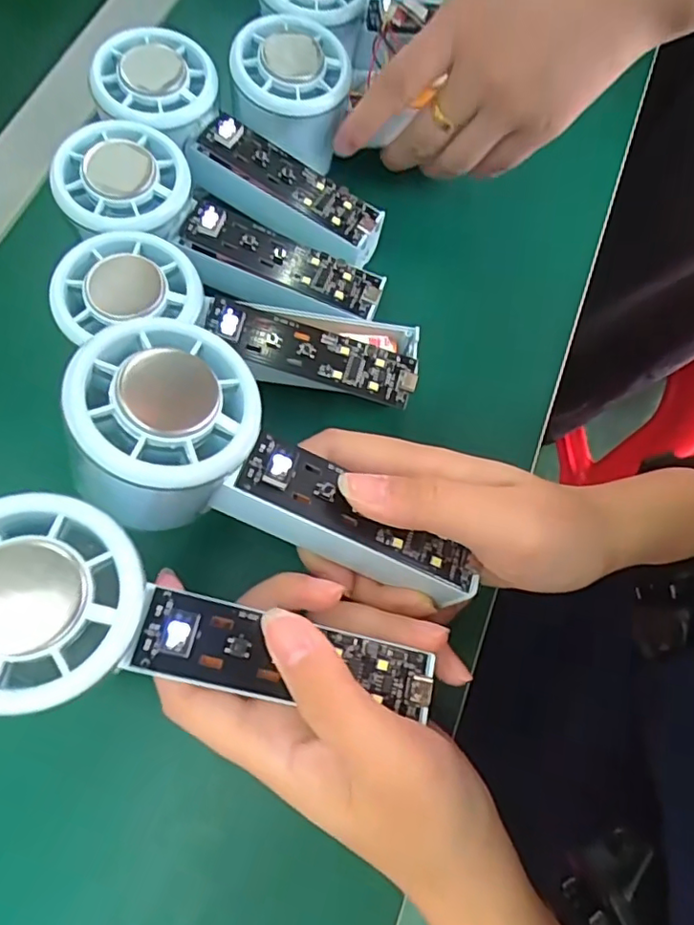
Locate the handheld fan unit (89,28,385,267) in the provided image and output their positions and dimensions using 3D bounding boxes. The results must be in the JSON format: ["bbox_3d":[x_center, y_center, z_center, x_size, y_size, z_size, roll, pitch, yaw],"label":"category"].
[{"bbox_3d":[-0.054,-0.150,0.291,0.155,0.041,0.057,35,72,-6],"label":"handheld fan unit"}]

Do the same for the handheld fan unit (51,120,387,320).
[{"bbox_3d":[-0.059,-0.103,0.278,0.156,0.046,0.061,25,70,-9],"label":"handheld fan unit"}]

